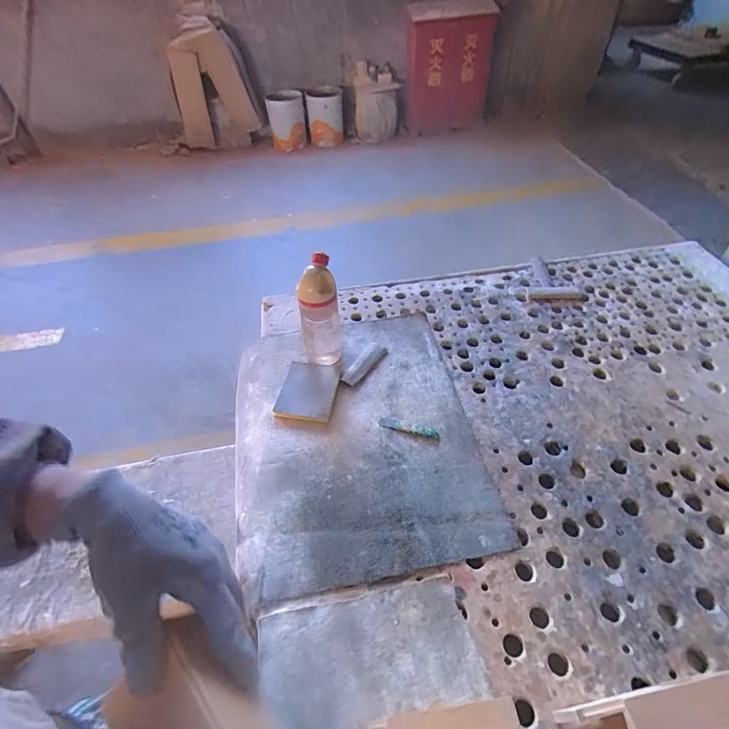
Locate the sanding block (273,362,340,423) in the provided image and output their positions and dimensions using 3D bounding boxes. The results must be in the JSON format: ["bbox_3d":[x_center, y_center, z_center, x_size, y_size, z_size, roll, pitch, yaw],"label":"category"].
[{"bbox_3d":[-0.105,0.045,0.767,0.105,0.018,0.134,1,51,12],"label":"sanding block"}]

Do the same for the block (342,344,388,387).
[{"bbox_3d":[0.000,0.000,0.818,0.041,0.014,0.122,25,54,25],"label":"block"}]

